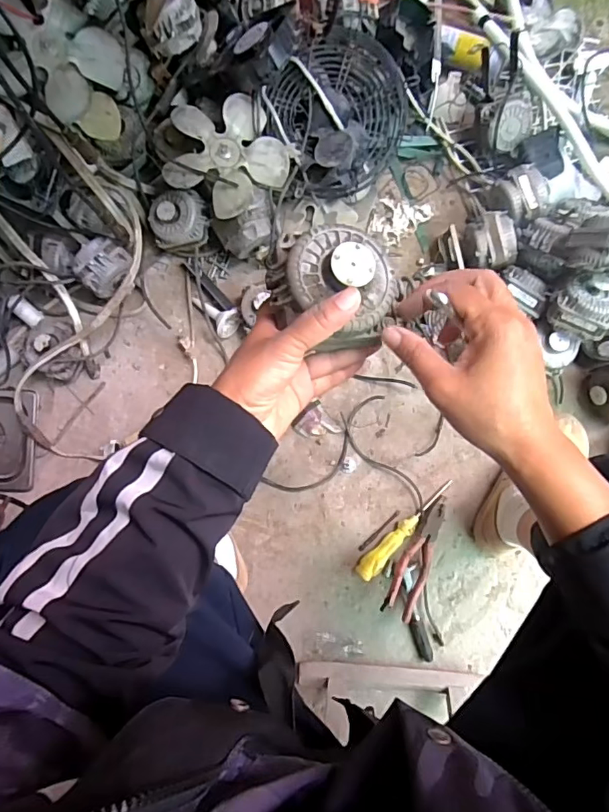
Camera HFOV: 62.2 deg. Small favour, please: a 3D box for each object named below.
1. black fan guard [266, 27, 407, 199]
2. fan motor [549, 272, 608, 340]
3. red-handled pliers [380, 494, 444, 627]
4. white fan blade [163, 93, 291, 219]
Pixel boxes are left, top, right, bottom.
[{"bbox_3d":[0.063,-0.462,0.783,0.223,0.093,0.213,-37,97,-5],"label":"black fan guard"},{"bbox_3d":[0.409,-0.145,0.740,0.083,0.064,0.082,27,83,4],"label":"fan motor"},{"bbox_3d":[0.178,0.234,0.780,0.055,0.038,0.189,24,83,4],"label":"red-handled pliers"},{"bbox_3d":[-0.126,-0.382,0.766,0.173,0.047,0.173,0,82,0],"label":"white fan blade"}]

